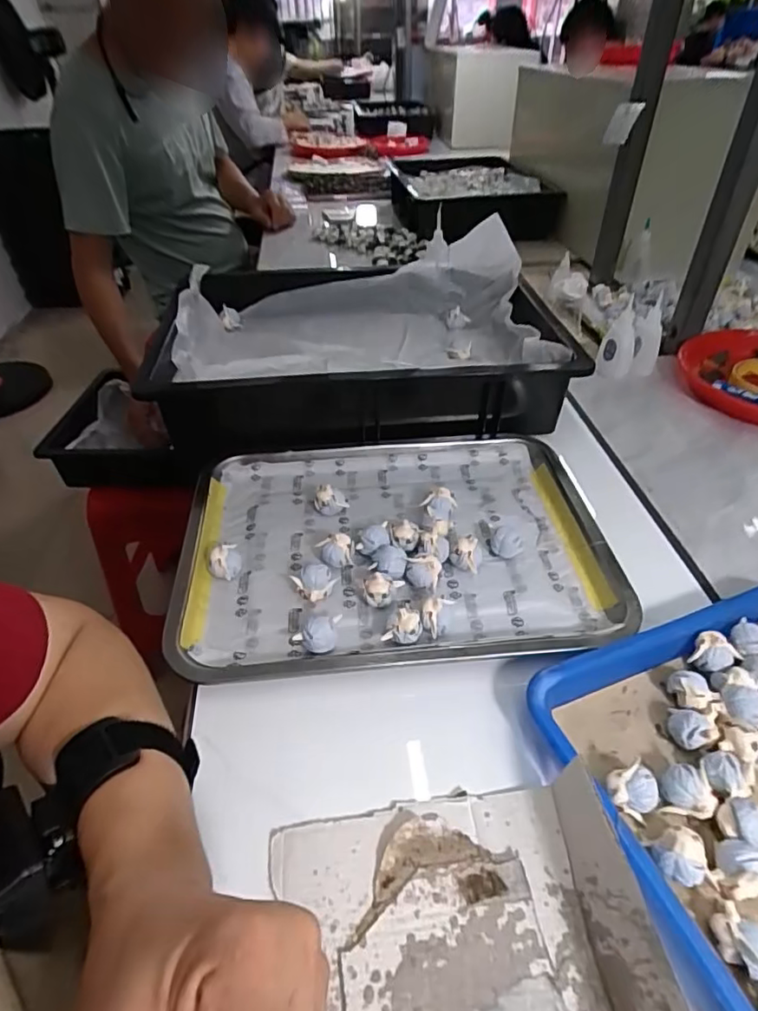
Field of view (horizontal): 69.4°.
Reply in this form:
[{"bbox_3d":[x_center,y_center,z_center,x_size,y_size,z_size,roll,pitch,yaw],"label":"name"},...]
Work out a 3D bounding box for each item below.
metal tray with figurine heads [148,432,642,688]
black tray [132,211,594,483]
[{"bbox_3d":[0.007,0.025,0.483,0.355,0.030,0.276,-3,42,-3],"label":"metal tray with figurine heads"},{"bbox_3d":[-0.037,-0.249,0.748,0.466,0.117,0.481,-2,42,-2],"label":"black tray"}]

